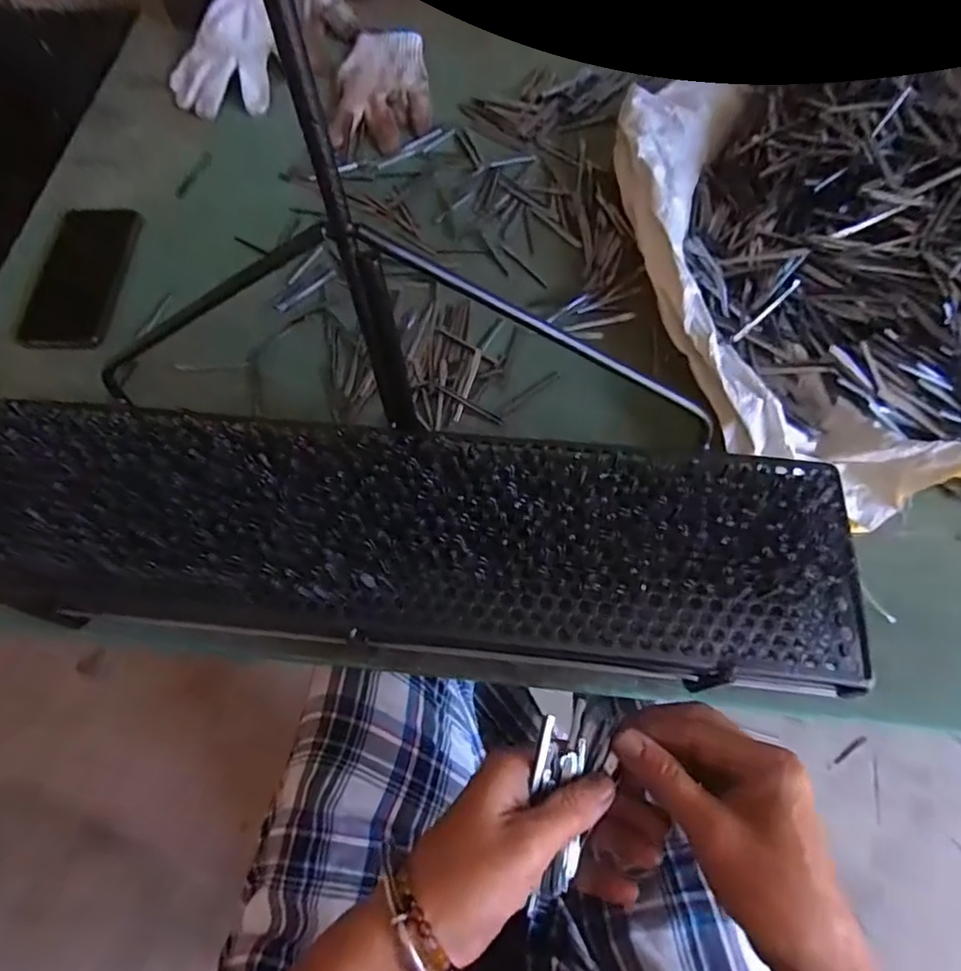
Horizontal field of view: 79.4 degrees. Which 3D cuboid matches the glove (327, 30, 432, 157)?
[{"bbox_3d":[-0.109,-0.446,0.651,0.107,0.019,0.179,1,67,3],"label":"glove"}]

